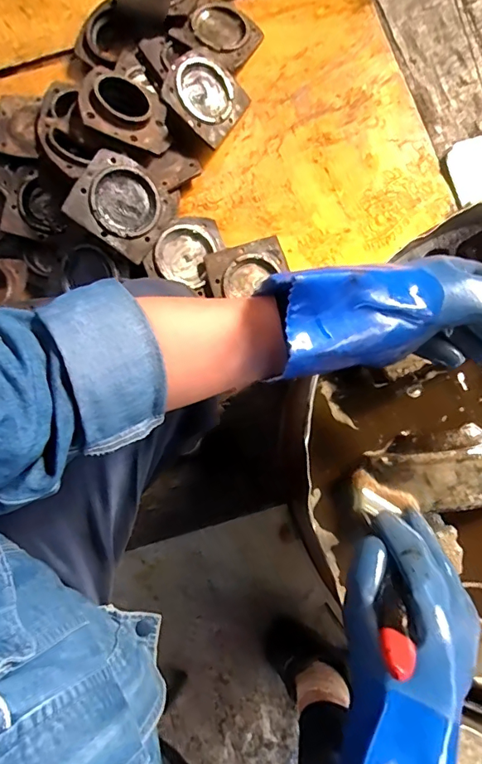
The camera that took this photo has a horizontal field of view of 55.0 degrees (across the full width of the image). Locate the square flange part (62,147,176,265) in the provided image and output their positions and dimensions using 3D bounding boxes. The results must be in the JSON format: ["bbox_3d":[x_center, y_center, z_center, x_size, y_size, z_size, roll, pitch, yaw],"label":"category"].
[{"bbox_3d":[-0.227,-0.337,0.885,0.176,0.032,0.163,37,76,-10],"label":"square flange part"}]

